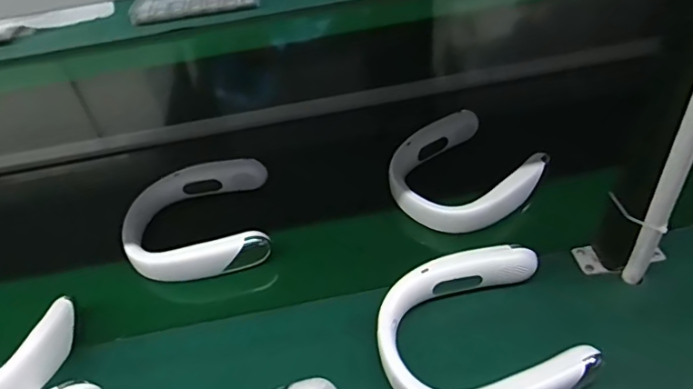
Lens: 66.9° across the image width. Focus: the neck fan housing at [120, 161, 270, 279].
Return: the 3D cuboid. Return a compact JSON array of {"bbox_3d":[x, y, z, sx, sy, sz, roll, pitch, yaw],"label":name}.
[{"bbox_3d":[-0.229,0.040,0.790,0.219,0.060,0.206,-11,44,-4],"label":"neck fan housing"}]

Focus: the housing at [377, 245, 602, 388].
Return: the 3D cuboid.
[{"bbox_3d":[0.140,0.151,0.575,0.205,0.041,0.186,-14,44,-6],"label":"housing"}]

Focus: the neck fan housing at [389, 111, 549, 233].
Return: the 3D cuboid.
[{"bbox_3d":[0.170,-0.036,0.791,0.197,0.049,0.188,-26,47,-18],"label":"neck fan housing"}]

